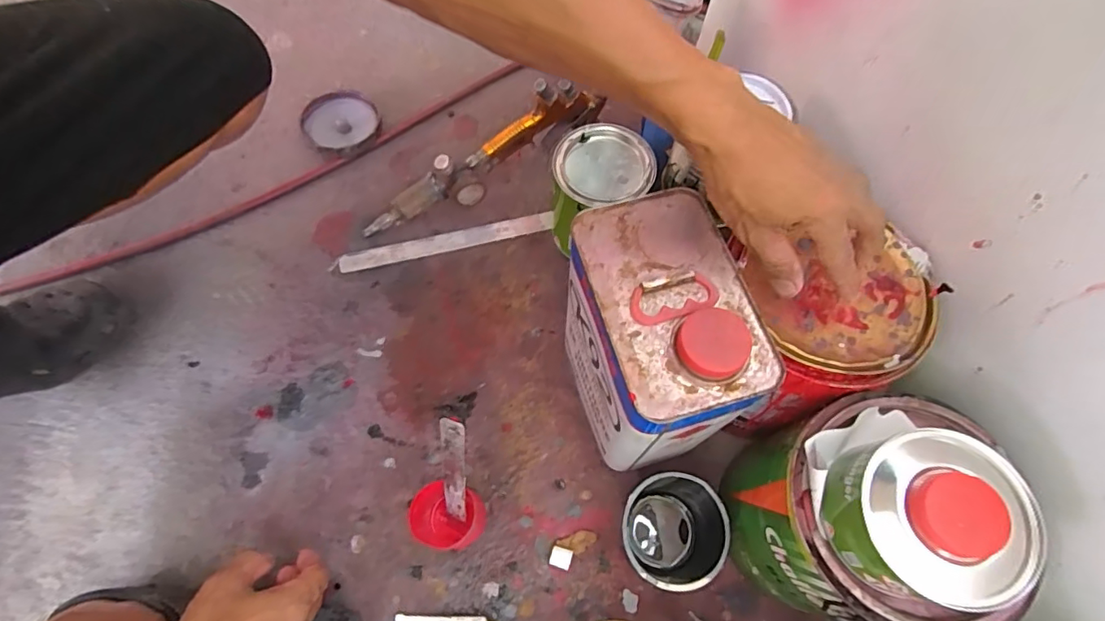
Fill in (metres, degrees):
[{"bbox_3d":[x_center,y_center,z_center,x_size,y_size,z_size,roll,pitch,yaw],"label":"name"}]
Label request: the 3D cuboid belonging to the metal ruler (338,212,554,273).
[{"bbox_3d":[-0.132,-0.088,0.668,0.268,0.010,0.024,-12,66,-5],"label":"metal ruler"}]

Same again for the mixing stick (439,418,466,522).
[{"bbox_3d":[-0.082,0.137,0.441,0.021,0.146,0.005,14,43,8],"label":"mixing stick"}]

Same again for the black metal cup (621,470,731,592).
[{"bbox_3d":[0.112,0.205,0.498,0.094,0.087,0.091,1,65,-1],"label":"black metal cup"}]

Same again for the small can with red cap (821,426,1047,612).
[{"bbox_3d":[0.233,0.129,0.330,0.099,0.064,0.098,0,66,0],"label":"small can with red cap"}]

